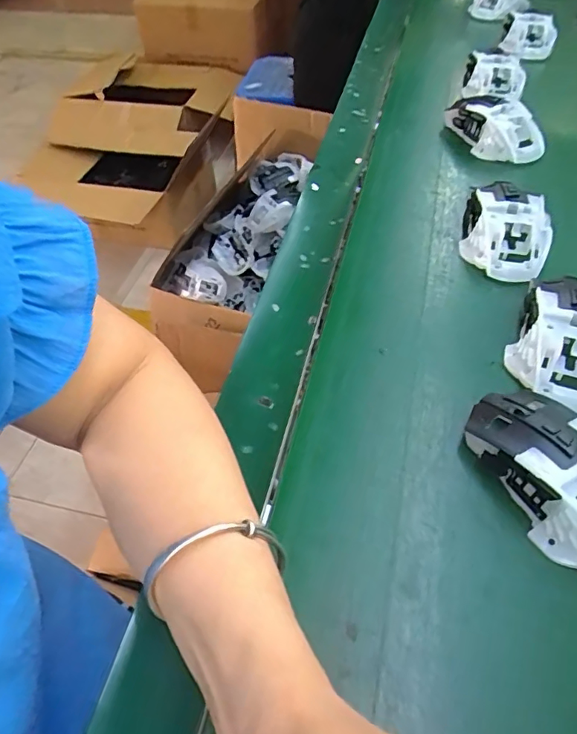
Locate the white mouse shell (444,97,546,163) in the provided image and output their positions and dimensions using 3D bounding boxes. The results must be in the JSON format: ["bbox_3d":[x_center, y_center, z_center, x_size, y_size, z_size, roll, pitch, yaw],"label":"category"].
[{"bbox_3d":[0.210,-0.244,0.514,0.057,0.041,0.104,-18,53,-11],"label":"white mouse shell"}]

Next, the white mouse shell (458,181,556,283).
[{"bbox_3d":[0.174,-0.109,0.401,0.065,0.039,0.075,14,54,14],"label":"white mouse shell"}]

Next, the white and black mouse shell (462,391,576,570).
[{"bbox_3d":[0.148,0.057,0.270,0.058,0.035,0.112,-25,54,-15],"label":"white and black mouse shell"}]

